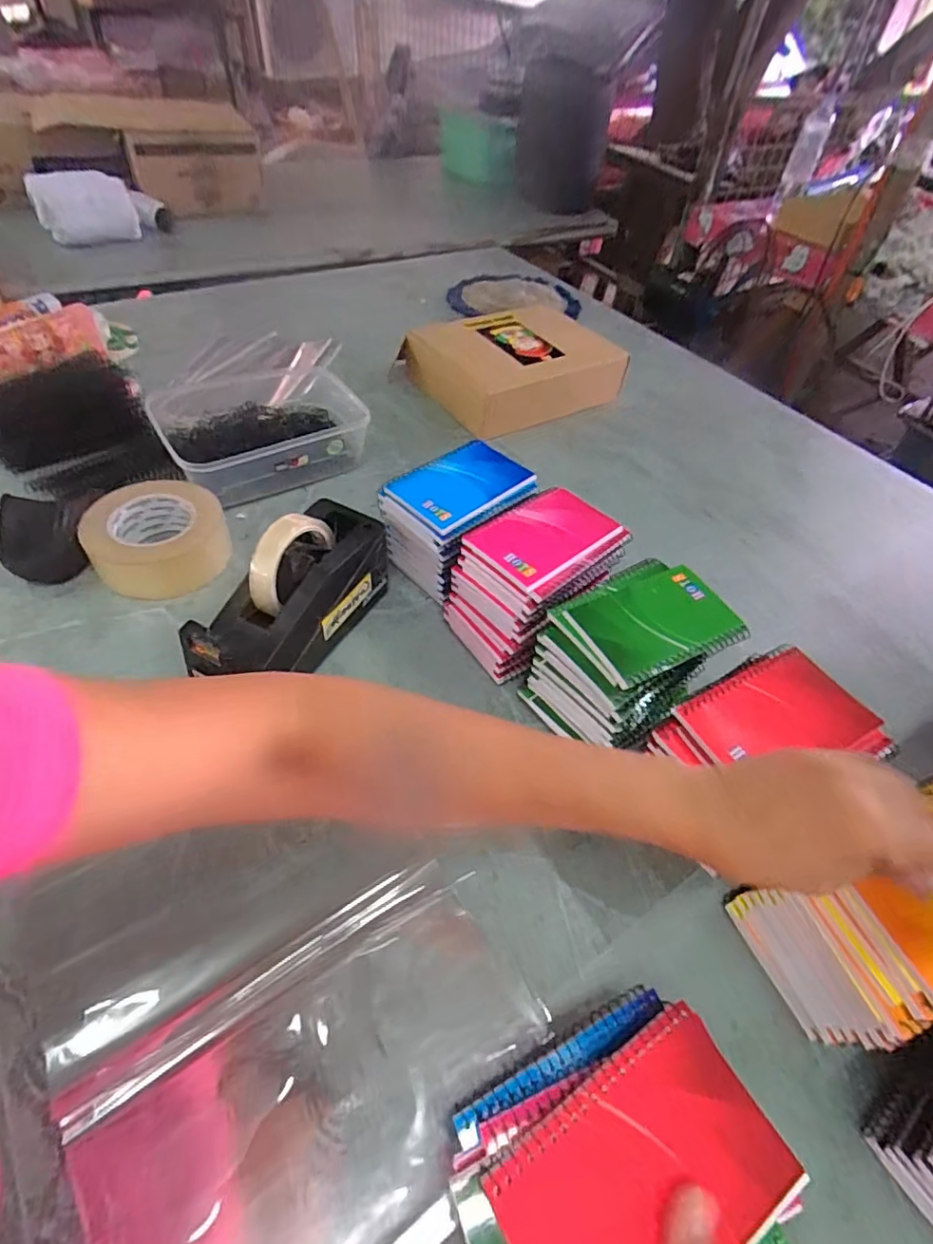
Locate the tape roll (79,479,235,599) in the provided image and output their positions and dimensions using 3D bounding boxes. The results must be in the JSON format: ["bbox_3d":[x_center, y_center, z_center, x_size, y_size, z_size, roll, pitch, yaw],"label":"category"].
[{"bbox_3d":[-0.318,-0.087,0.598,0.132,0.044,0.137,-15,51,-19],"label":"tape roll"}]

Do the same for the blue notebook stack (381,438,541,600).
[{"bbox_3d":[-0.007,-0.104,0.592,0.136,0.098,0.098,-35,61,-30],"label":"blue notebook stack"}]

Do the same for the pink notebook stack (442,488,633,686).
[{"bbox_3d":[0.065,-0.040,0.545,0.157,0.101,0.105,-32,59,-28],"label":"pink notebook stack"}]

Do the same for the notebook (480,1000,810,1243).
[{"bbox_3d":[0.082,0.252,0.262,0.129,0.008,0.082,-21,53,-23],"label":"notebook"}]

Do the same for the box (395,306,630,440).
[{"bbox_3d":[0.069,-0.391,0.874,0.278,0.063,0.234,-27,58,-25],"label":"box"}]

